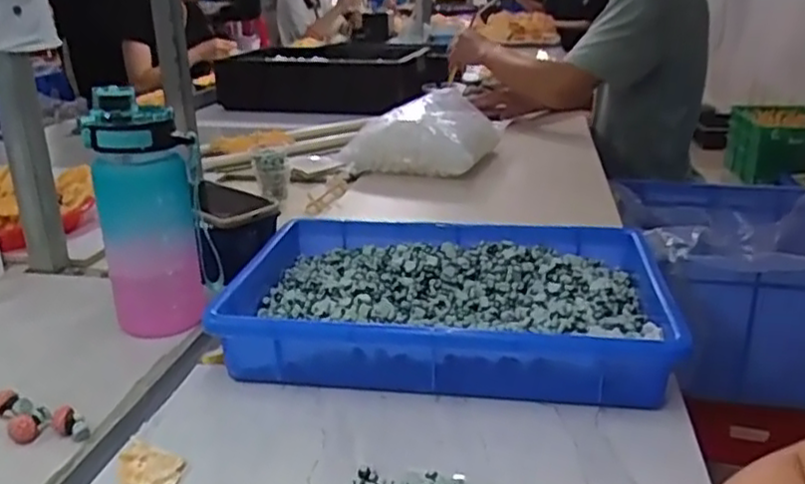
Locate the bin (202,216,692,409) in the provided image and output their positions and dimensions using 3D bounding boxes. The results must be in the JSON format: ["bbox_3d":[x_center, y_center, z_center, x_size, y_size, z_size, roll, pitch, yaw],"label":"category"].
[{"bbox_3d":[0.037,0.050,0.631,0.362,0.063,0.239,1,21,10],"label":"bin"}]

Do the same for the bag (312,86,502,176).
[{"bbox_3d":[-0.001,-0.190,1.214,0.298,0.105,0.216,6,21,20],"label":"bag"}]

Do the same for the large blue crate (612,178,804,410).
[{"bbox_3d":[0.606,0.055,1.142,0.488,0.254,0.457,0,20,5],"label":"large blue crate"}]

